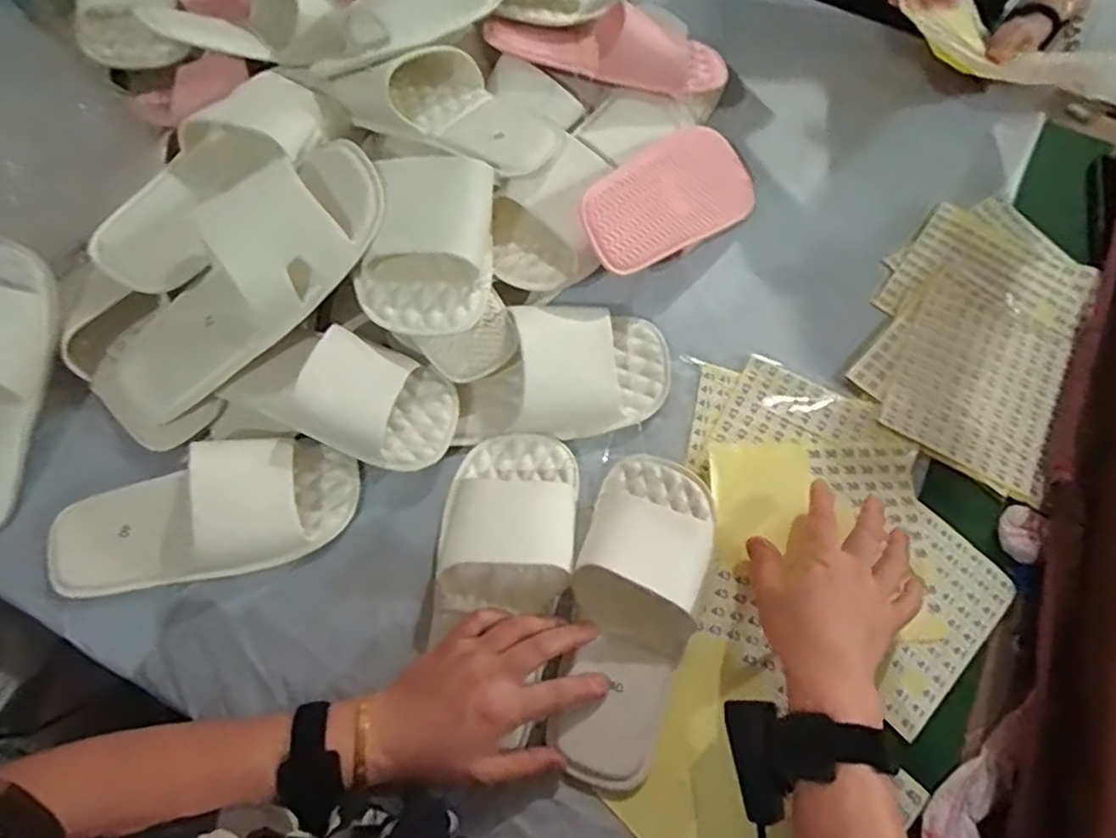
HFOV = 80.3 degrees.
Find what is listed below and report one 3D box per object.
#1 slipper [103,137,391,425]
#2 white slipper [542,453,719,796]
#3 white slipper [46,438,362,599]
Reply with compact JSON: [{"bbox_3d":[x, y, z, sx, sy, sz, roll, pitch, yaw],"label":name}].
[{"bbox_3d":[-0.259,-0.111,0.539,0.280,0.055,0.128,-46,74,1],"label":"slipper"},{"bbox_3d":[0.058,0.139,0.482,0.093,0.043,0.235,13,71,4],"label":"white slipper"},{"bbox_3d":[-0.272,0.072,0.499,0.228,0.059,0.087,-12,67,-7],"label":"white slipper"}]

